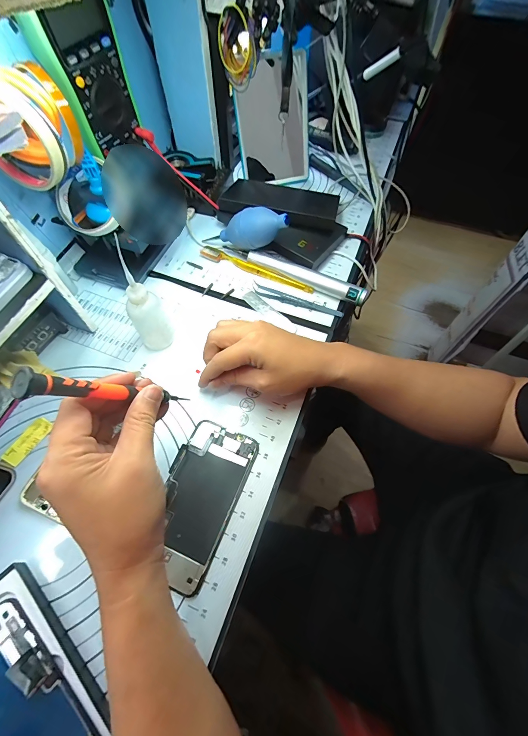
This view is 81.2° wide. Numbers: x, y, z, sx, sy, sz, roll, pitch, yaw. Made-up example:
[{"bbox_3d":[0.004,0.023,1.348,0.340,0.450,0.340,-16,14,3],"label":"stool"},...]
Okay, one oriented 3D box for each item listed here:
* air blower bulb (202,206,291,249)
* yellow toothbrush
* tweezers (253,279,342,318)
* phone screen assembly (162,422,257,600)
[{"bbox_3d":[-0.030,-0.186,0.419,0.136,0.043,0.042,3,57,32],"label":"air blower bulb"},{"bbox_3d":[-0.011,-0.139,0.437,0.171,0.014,0.015,24,63,11],"label":"yellow toothbrush"},{"bbox_3d":[0.044,-0.091,0.412,0.125,0.015,0.010,18,62,7],"label":"tweezers"},{"bbox_3d":[-0.063,0.123,0.298,0.072,0.005,0.140,21,62,9],"label":"phone screen assembly"}]

